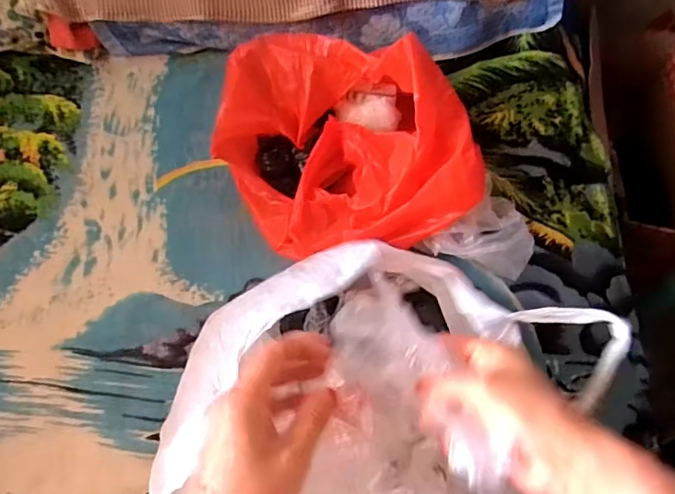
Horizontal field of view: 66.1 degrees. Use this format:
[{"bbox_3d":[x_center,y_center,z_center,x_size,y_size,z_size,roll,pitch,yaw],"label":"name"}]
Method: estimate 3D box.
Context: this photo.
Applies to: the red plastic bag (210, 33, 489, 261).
[{"bbox_3d":[0.008,-0.115,0.605,0.306,0.125,0.228,4,67,7],"label":"red plastic bag"}]

